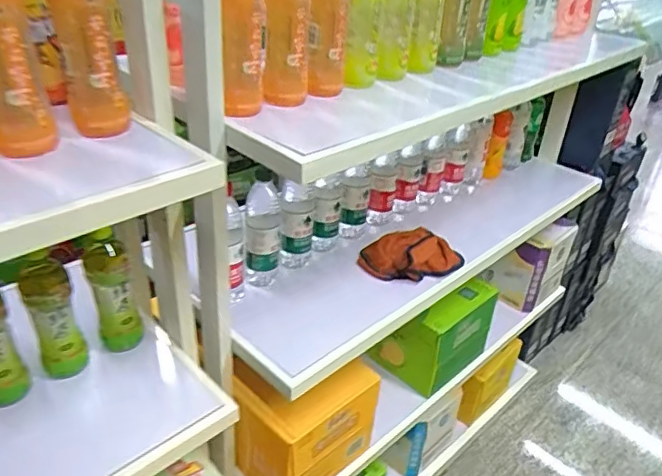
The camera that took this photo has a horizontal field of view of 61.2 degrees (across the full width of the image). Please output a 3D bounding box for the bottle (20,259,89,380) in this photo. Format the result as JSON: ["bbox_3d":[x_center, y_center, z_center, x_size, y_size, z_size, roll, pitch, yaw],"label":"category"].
[{"bbox_3d":[-0.402,0.125,0.821,0.064,0.169,0.070,-15,36,-27],"label":"bottle"}]

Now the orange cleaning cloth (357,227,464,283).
[{"bbox_3d":[0.162,0.028,1.146,0.207,0.058,0.150,-9,34,-20],"label":"orange cleaning cloth"}]

